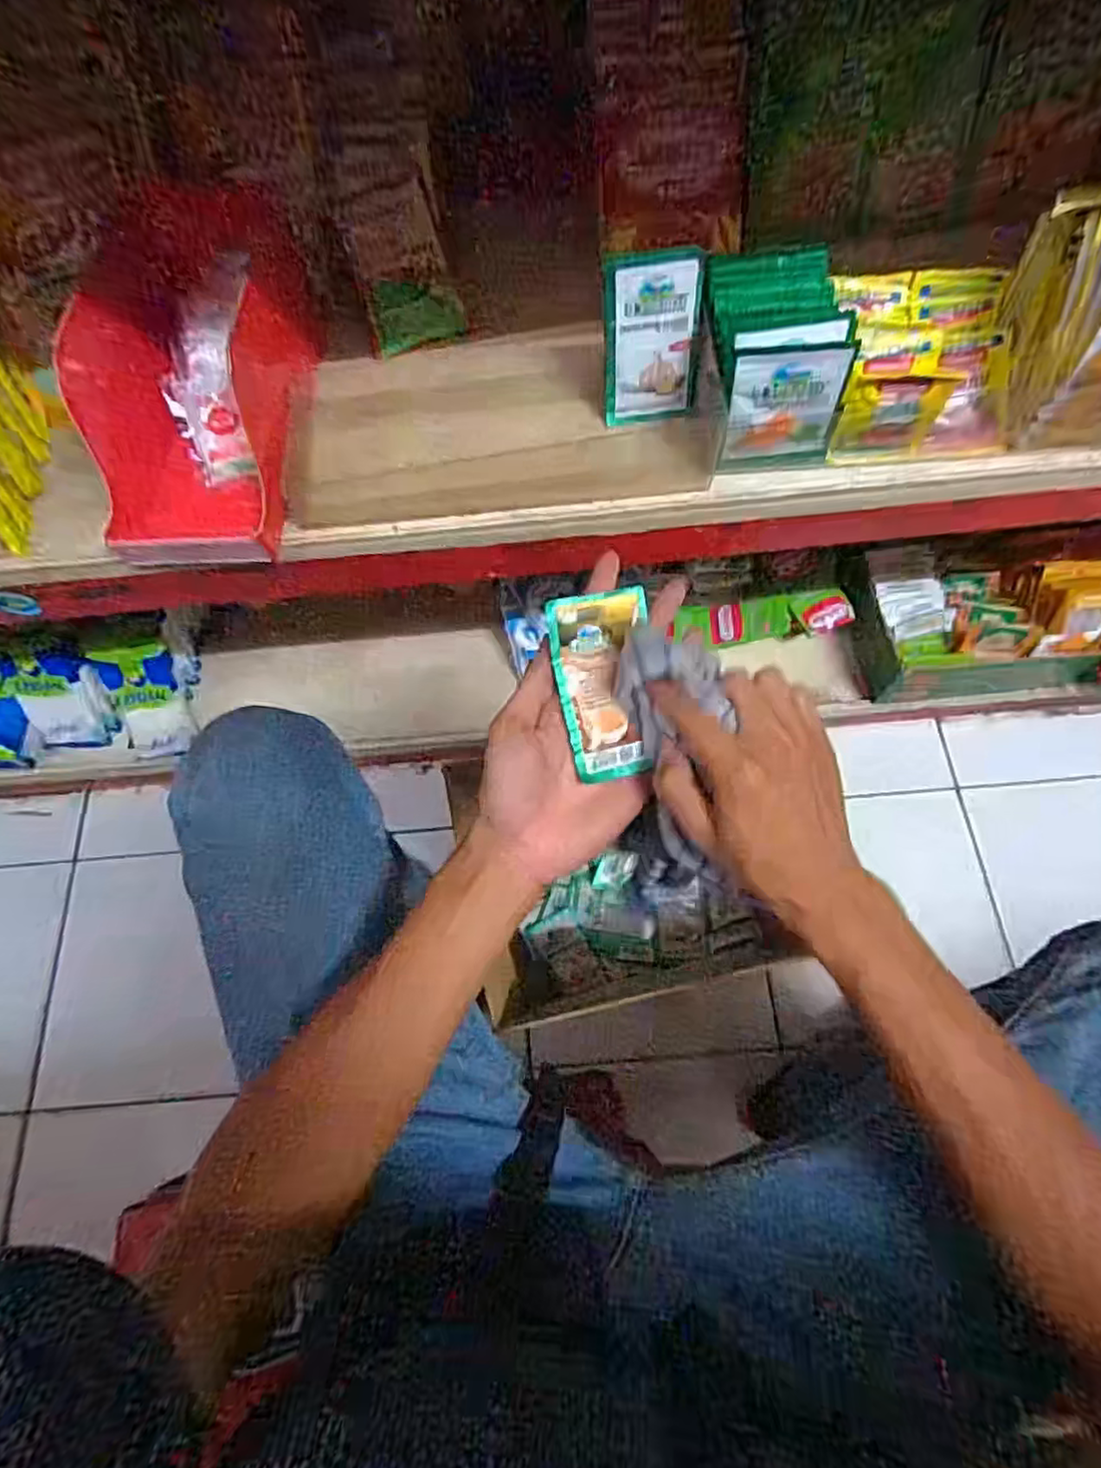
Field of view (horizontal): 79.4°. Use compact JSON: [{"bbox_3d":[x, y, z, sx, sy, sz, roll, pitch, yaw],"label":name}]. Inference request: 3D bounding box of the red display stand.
[{"bbox_3d":[-0.249,-0.267,0.479,0.129,0.098,0.273,-3,69,1],"label":"red display stand"}]

